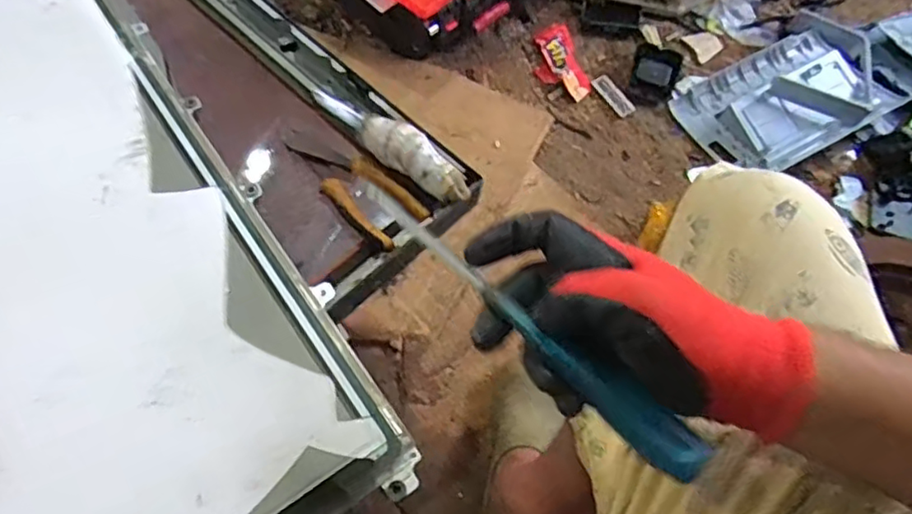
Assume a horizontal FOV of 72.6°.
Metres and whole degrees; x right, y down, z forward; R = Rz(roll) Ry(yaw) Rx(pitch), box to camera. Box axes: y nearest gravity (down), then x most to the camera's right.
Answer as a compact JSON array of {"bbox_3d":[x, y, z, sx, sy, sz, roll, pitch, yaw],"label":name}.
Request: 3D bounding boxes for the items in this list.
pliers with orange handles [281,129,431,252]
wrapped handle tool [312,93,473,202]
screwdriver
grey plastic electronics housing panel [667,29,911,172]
[{"bbox_3d":[-0.098,-0.074,0.578,0.164,0.011,0.053,42,87,21],"label":"pliers with orange handles"},{"bbox_3d":[-0.065,-0.110,0.581,0.034,0.040,0.202,-41,72,-19],"label":"wrapped handle tool"},{"bbox_3d":[0.038,0.033,0.343,0.233,0.019,0.020,41,67,16],"label":"screwdriver"},{"bbox_3d":[0.547,-0.262,1.030,0.310,0.065,0.221,-23,67,-13],"label":"grey plastic electronics housing panel"}]

